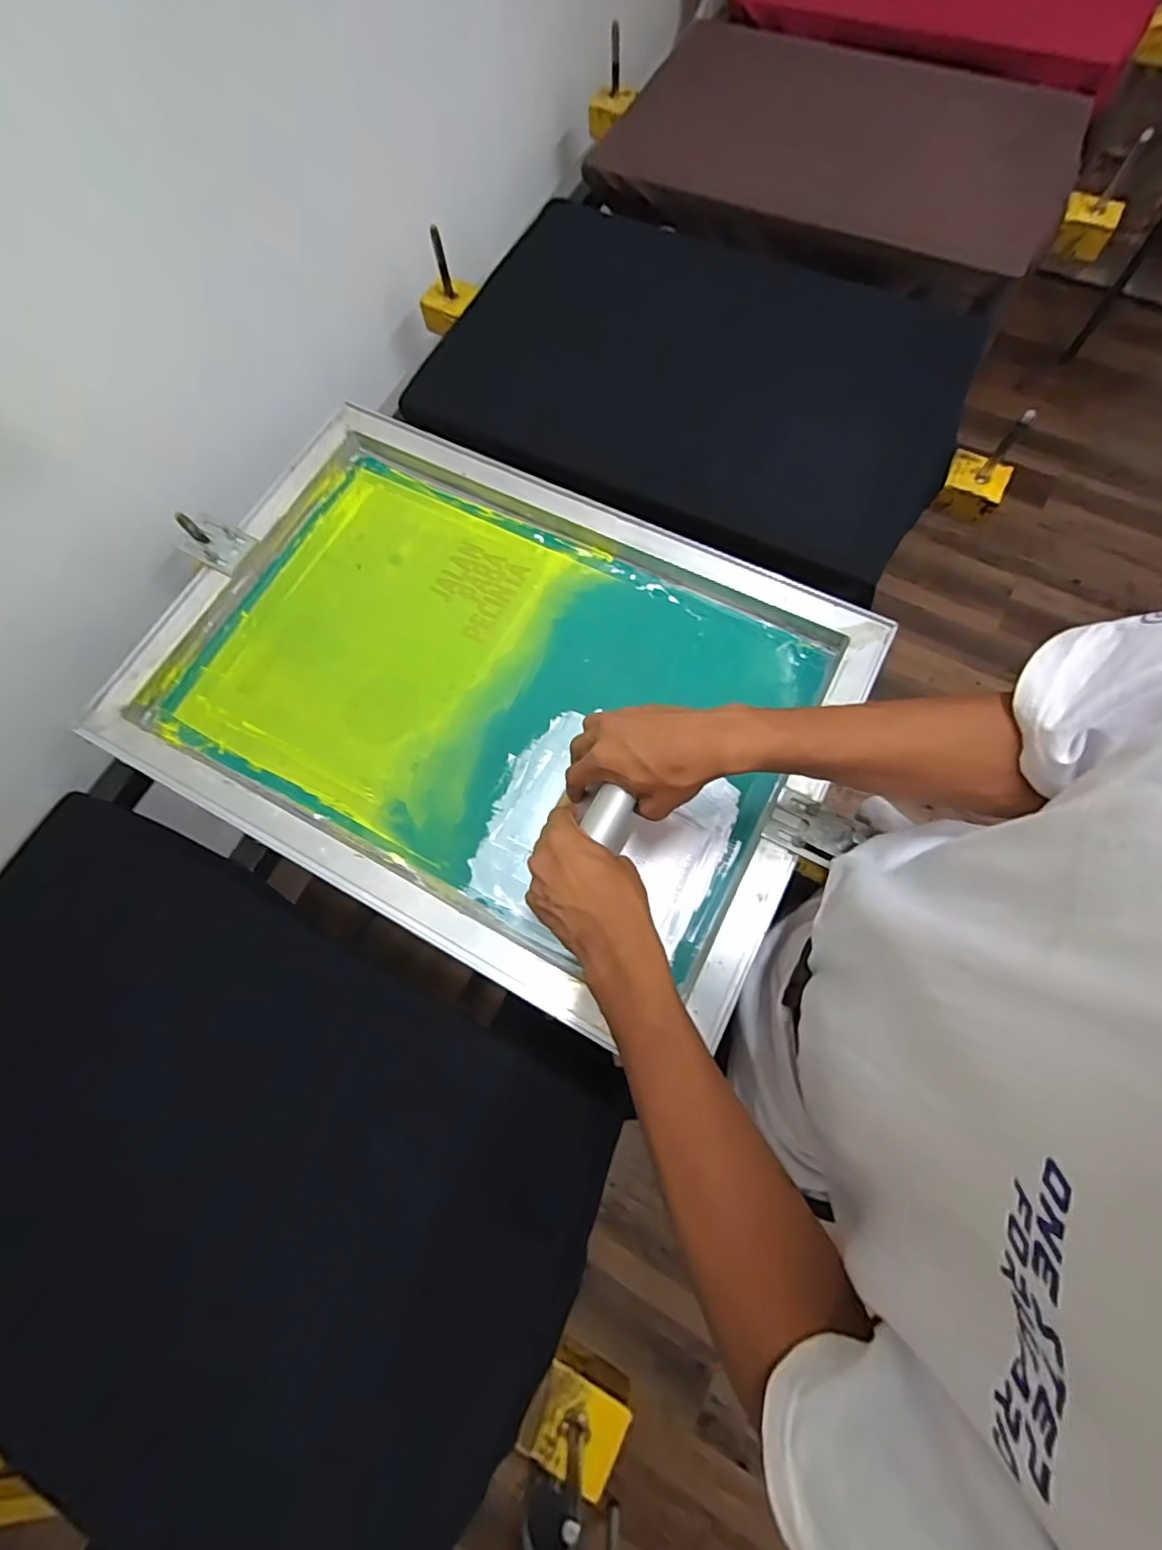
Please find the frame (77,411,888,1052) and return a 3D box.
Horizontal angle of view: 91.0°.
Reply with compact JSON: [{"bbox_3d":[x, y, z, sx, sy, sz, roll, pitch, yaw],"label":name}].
[{"bbox_3d":[-0.092,-0.088,0.565,0.642,0.038,0.462,26,74,10],"label":"frame"}]

